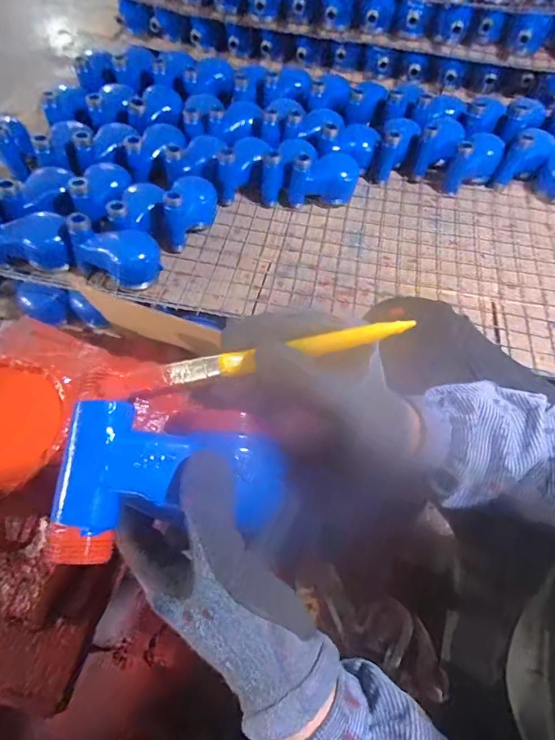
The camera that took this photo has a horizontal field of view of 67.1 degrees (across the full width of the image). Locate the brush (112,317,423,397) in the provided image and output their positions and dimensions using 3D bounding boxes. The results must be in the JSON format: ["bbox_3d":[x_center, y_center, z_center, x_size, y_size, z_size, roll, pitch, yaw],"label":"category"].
[{"bbox_3d":[-0.004,-0.008,0.239,0.167,0.012,0.013,-13,63,-8],"label":"brush"}]

